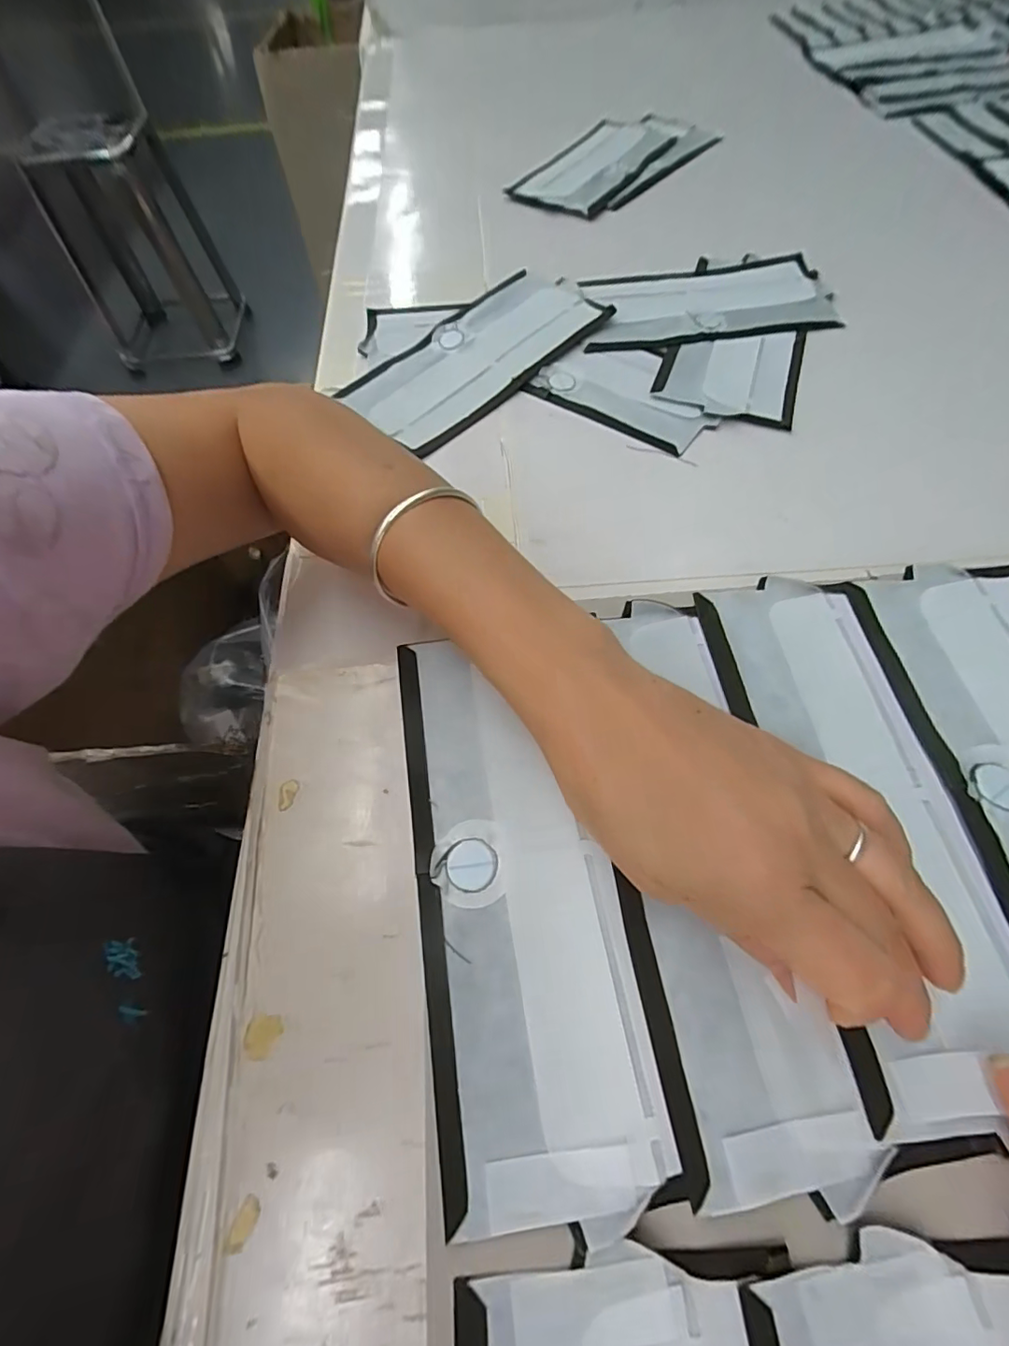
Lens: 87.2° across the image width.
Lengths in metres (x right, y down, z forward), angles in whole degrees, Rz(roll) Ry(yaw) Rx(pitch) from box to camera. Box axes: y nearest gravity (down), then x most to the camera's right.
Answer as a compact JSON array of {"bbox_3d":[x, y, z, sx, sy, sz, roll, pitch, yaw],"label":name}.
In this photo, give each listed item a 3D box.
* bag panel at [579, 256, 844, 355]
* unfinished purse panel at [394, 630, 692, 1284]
[{"bbox_3d":[0.180,-0.334,0.478,0.219,0.014,0.110,-9,62,-2],"label":"bag panel"},{"bbox_3d":[0.004,0.086,0.230,0.083,0.009,0.229,-9,60,-3],"label":"unfinished purse panel"}]

